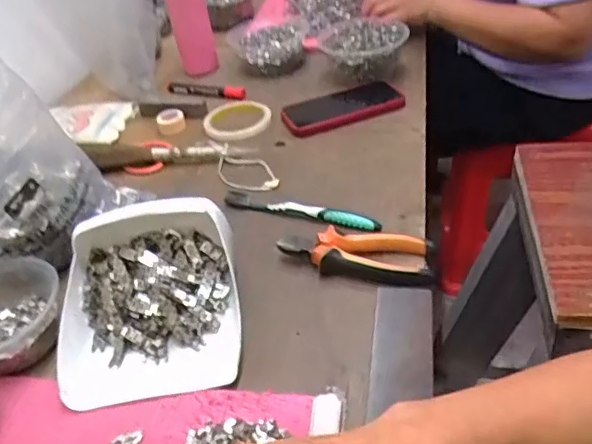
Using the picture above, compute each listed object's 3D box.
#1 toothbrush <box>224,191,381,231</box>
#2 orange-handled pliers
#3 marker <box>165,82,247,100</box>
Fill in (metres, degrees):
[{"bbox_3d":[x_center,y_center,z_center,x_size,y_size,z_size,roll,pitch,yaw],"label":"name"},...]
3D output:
[{"bbox_3d":[0.002,-0.013,0.635,0.184,0.020,0.013,13,43,24],"label":"toothbrush"},{"bbox_3d":[0.059,0.032,0.561,0.151,0.025,0.053,7,41,18],"label":"orange-handled pliers"},{"bbox_3d":[-0.145,-0.212,0.910,0.146,0.016,0.018,10,42,24],"label":"marker"}]

